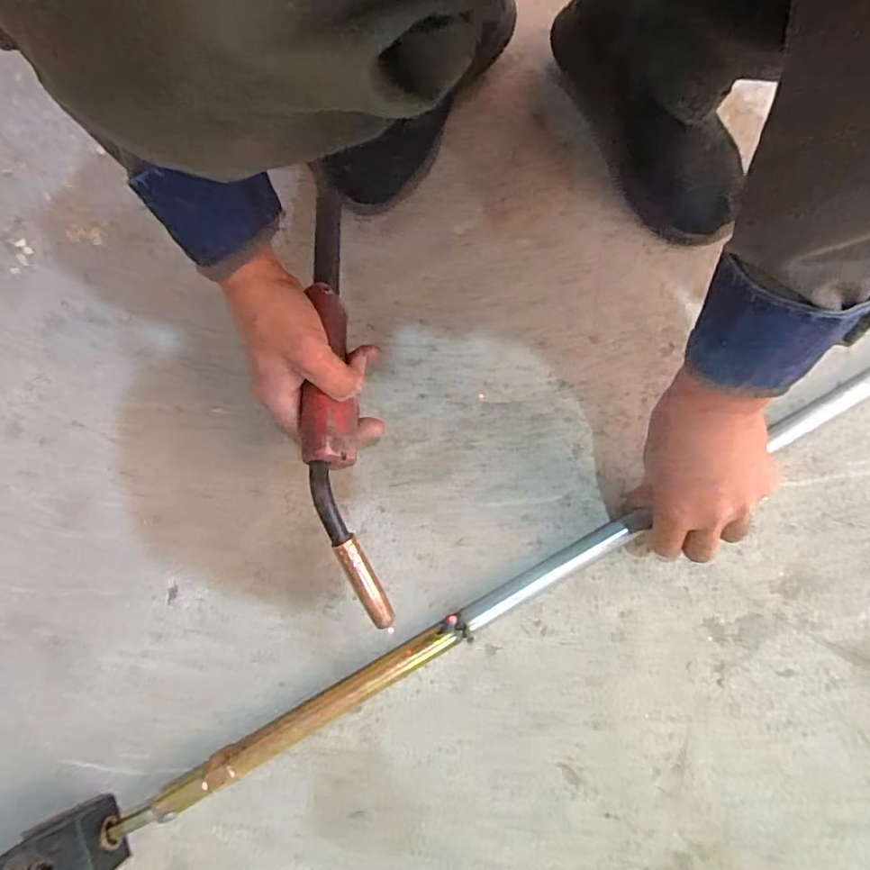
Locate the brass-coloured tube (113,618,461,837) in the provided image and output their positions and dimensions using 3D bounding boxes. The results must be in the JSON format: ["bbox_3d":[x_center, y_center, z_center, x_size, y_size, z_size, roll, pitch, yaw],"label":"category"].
[{"bbox_3d":[-0.104,0.220,0.424,0.277,0.028,0.024,-29,76,-6],"label":"brass-coloured tube"}]

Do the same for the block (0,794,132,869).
[{"bbox_3d":[-0.266,0.298,0.395,0.074,0.047,0.053,-25,76,-5],"label":"block"}]

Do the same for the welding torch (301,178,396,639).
[{"bbox_3d":[-0.079,-0.040,0.437,0.048,0.062,0.363,-7,70,0],"label":"welding torch"}]

